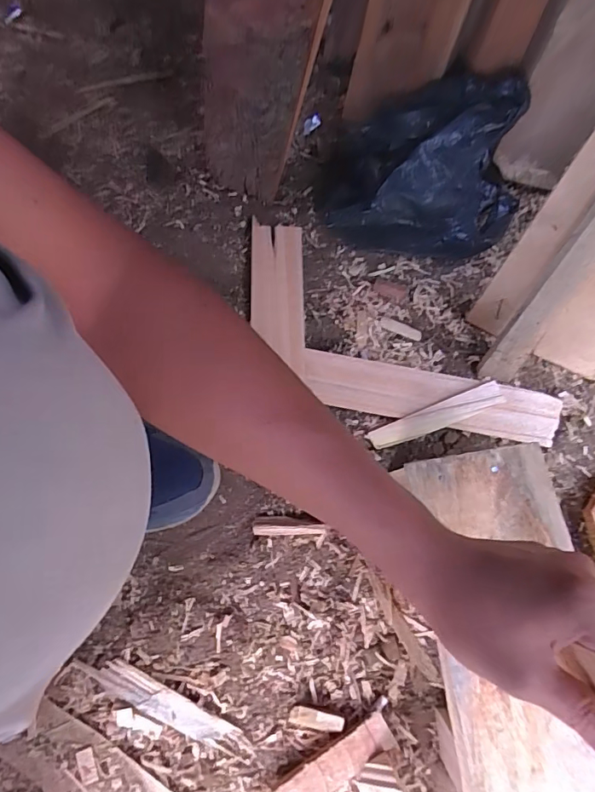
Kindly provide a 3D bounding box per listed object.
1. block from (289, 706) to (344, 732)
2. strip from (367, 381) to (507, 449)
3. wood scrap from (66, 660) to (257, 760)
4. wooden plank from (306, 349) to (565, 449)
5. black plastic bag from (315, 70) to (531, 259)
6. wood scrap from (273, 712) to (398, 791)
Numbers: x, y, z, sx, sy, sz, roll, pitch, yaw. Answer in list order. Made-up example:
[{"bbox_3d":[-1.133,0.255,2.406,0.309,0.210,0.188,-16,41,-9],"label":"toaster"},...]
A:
[{"bbox_3d":[0.018,0.298,0.449,0.049,0.010,0.016,9,70,-1],"label":"block"},{"bbox_3d":[0.149,0.022,0.520,0.148,0.008,0.024,-20,73,-11],"label":"strip"},{"bbox_3d":[-0.123,0.288,0.452,0.172,0.015,0.025,26,71,5],"label":"wood scrap"},{"bbox_3d":[0.143,0.001,0.534,0.275,0.015,0.062,11,70,0],"label":"wooden plank"},{"bbox_3d":[0.143,-0.267,0.553,0.215,0.131,0.173,8,73,2],"label":"black plastic bag"},{"bbox_3d":[0.035,0.330,0.435,0.110,0.017,0.034,-30,76,-14],"label":"wood scrap"}]

